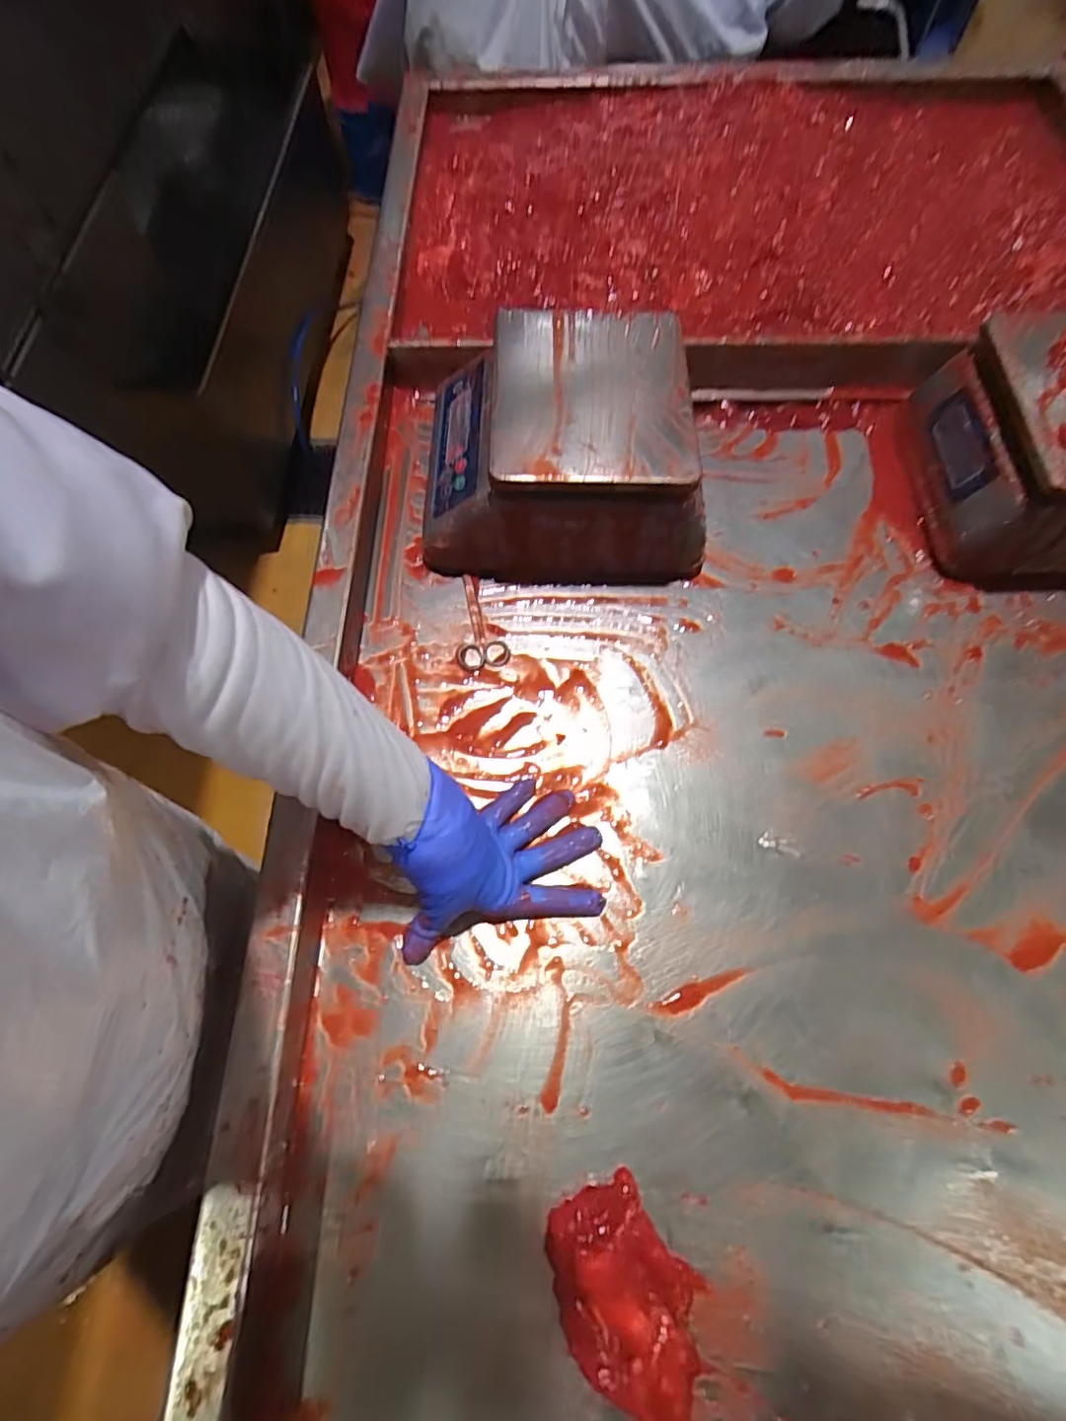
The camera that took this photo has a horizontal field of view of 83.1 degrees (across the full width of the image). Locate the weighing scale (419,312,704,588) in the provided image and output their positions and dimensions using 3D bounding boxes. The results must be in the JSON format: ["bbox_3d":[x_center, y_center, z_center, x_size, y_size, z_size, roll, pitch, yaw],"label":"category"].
[{"bbox_3d":[0.023,-0.268,0.613,0.263,0.135,0.242,-2,66,-1],"label":"weighing scale"}]

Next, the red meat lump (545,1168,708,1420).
[{"bbox_3d":[0.064,0.386,0.385,0.088,0.037,0.135,-36,71,-14],"label":"red meat lump"}]

